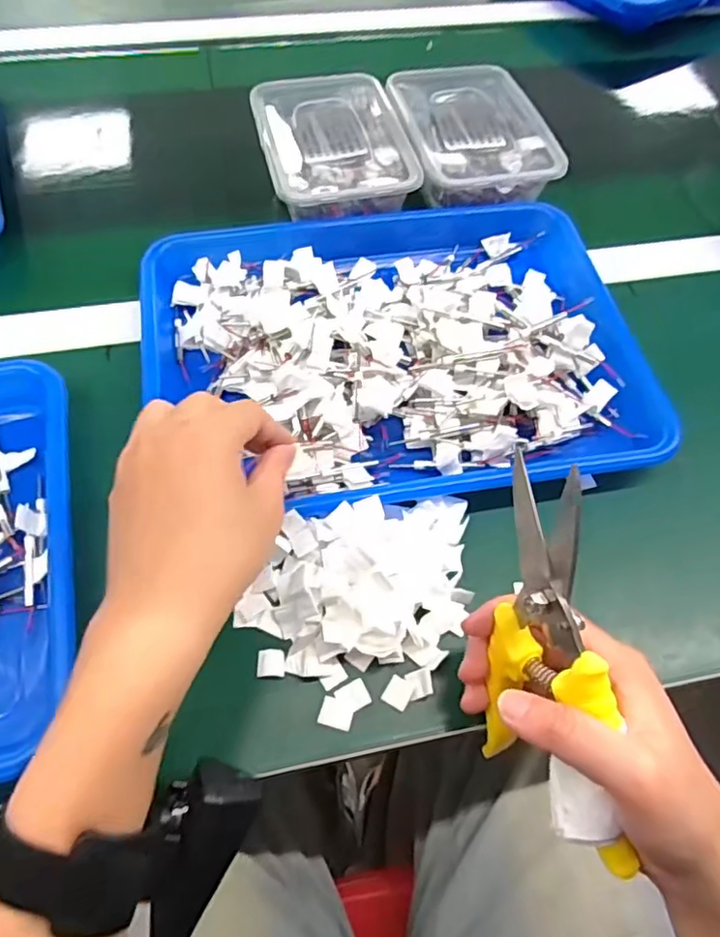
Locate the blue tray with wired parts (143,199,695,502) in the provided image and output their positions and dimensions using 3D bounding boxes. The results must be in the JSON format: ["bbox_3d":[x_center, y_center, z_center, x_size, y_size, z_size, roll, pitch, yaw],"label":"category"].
[{"bbox_3d":[0.018,-0.097,0.435,0.329,0.042,0.264,-7,59,-8],"label":"blue tray with wired parts"}]

